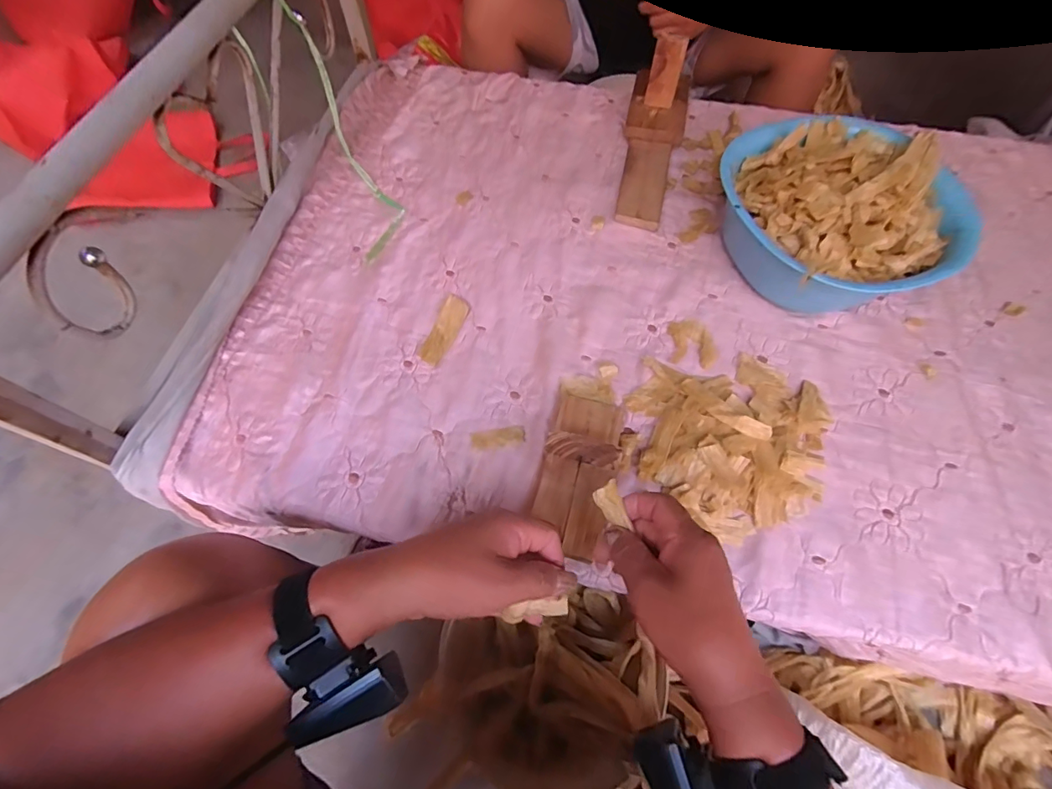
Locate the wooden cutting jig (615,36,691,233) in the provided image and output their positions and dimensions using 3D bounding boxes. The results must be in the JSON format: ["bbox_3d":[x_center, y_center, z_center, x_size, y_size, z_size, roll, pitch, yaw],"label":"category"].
[{"bbox_3d":[0.181,-0.368,0.669,0.085,0.100,0.279,12,77,6],"label":"wooden cutting jig"}]

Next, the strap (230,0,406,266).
[{"bbox_3d":[-0.277,-0.337,0.601,0.108,0.325,0.102,-45,32,-20],"label":"strap"}]

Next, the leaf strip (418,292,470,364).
[{"bbox_3d":[-0.097,-0.078,0.570,0.030,0.007,0.093,27,69,-13],"label":"leaf strip"}]

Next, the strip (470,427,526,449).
[{"bbox_3d":[-0.030,0.048,0.514,0.059,0.004,0.021,-7,63,-11],"label":"strip"}]

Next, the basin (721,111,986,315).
[{"bbox_3d":[0.373,-0.217,0.592,0.266,0.118,0.266,0,64,0],"label":"basin"}]

